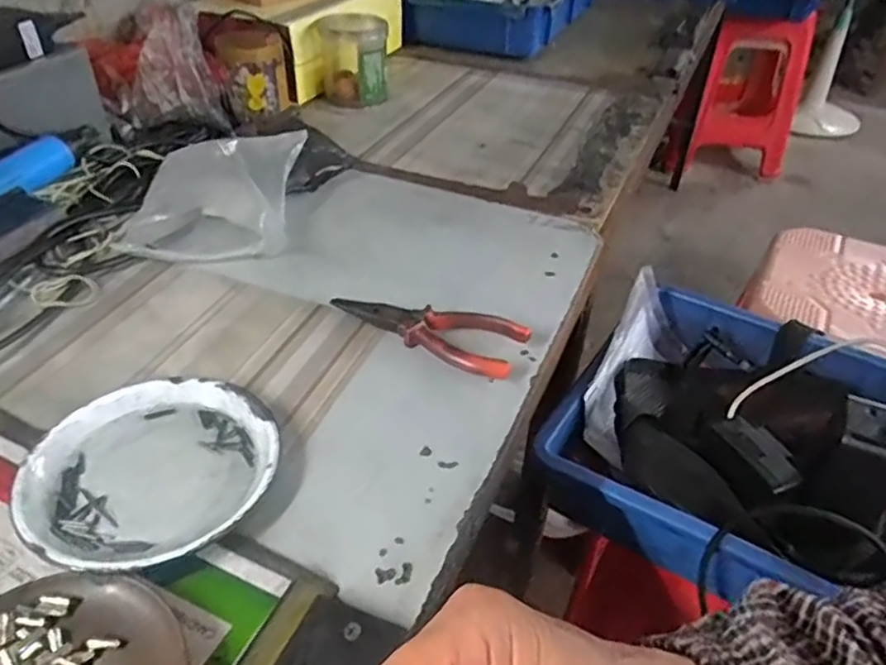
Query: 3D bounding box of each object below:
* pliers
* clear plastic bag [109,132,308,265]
[{"bbox_3d":[-0.013,-0.004,0.471,0.143,0.019,0.048,19,41,19],"label":"pliers"},{"bbox_3d":[-0.200,-0.123,0.584,0.125,0.049,0.162,1,39,-3],"label":"clear plastic bag"}]

